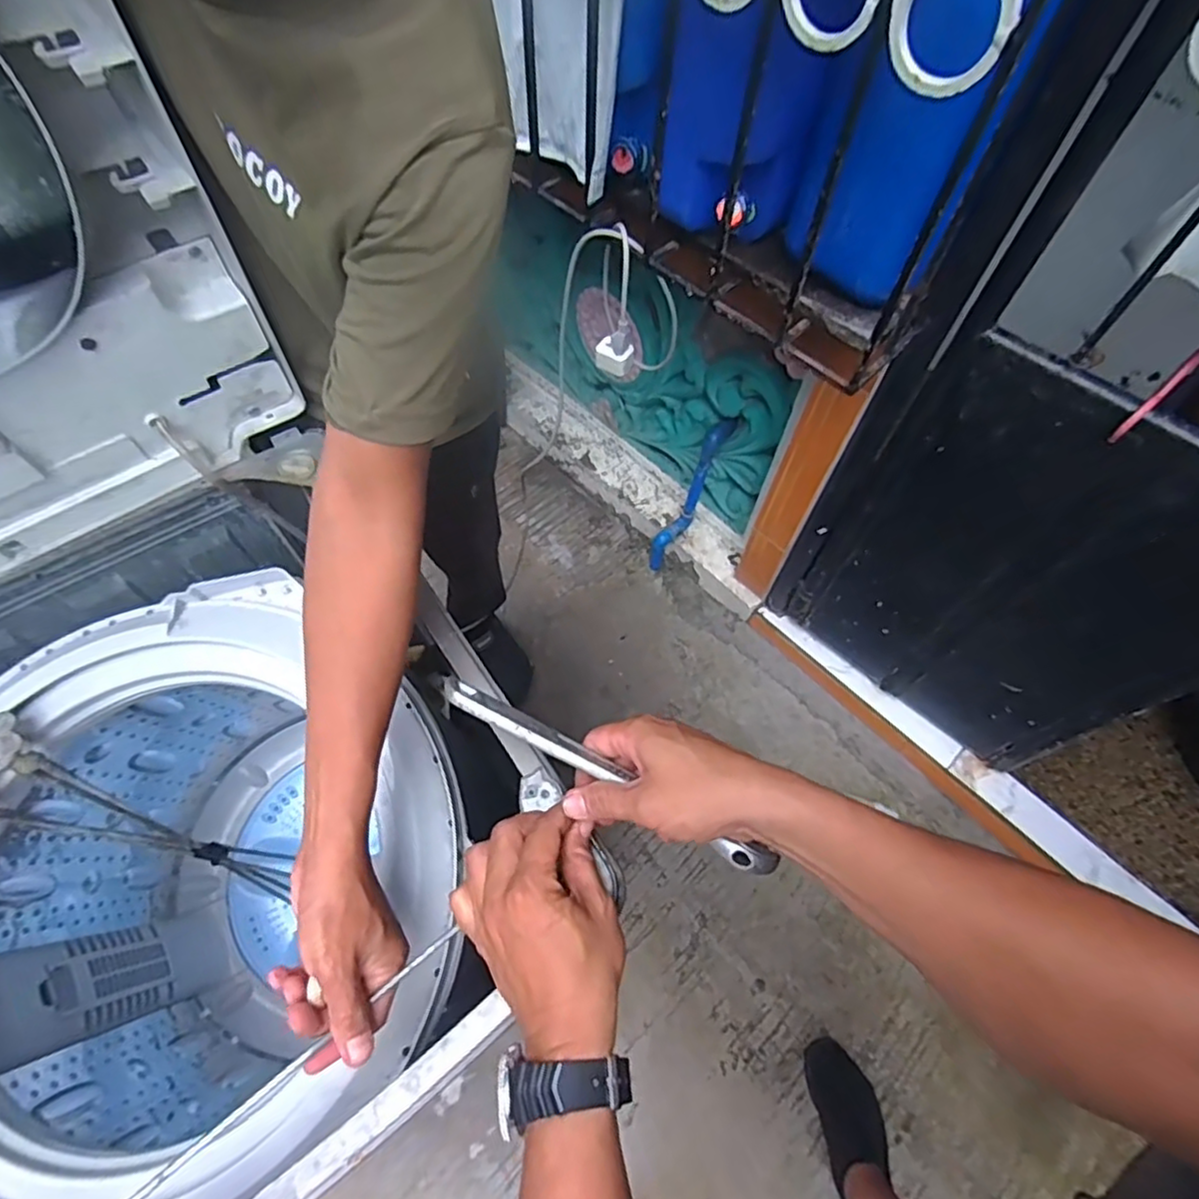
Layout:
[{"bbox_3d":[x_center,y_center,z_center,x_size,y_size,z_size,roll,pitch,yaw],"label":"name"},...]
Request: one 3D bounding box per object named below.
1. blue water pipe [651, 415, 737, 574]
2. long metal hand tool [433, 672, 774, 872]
[{"bbox_3d":[0.196,-0.224,1.388,0.043,0.388,0.065,43,46,20],"label":"blue water pipe"},{"bbox_3d":[0.003,0.114,0.419,0.240,0.022,0.023,29,63,6],"label":"long metal hand tool"}]

